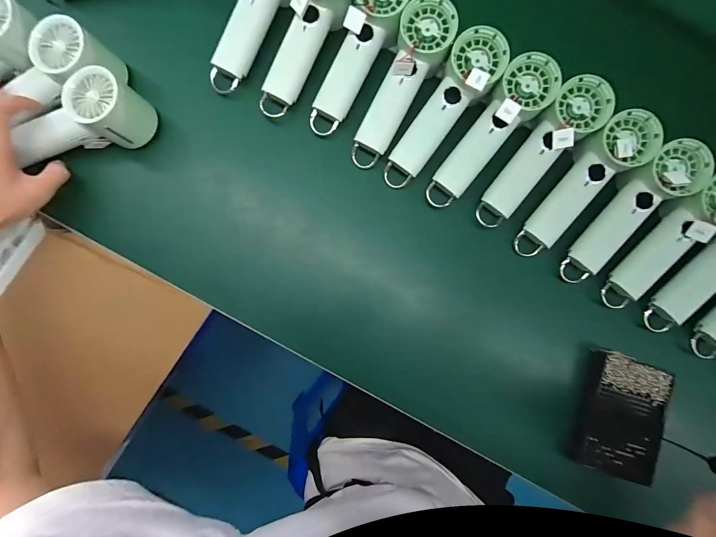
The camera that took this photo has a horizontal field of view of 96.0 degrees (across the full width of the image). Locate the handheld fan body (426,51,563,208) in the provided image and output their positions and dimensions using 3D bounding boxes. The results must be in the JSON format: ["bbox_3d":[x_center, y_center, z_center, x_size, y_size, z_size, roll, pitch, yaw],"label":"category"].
[{"bbox_3d":[0.158,-0.161,0.394,0.065,0.045,0.202,40,102,0],"label":"handheld fan body"}]

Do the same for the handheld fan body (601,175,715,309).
[{"bbox_3d":[0.380,-0.029,0.390,0.058,0.051,0.197,39,106,0],"label":"handheld fan body"}]

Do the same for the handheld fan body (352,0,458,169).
[{"bbox_3d":[0.052,-0.220,0.399,0.062,0.058,0.197,29,101,-1],"label":"handheld fan body"}]

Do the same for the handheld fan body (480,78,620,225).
[{"bbox_3d":[0.221,-0.136,0.397,0.064,0.045,0.202,38,103,0],"label":"handheld fan body"}]

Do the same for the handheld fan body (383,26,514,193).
[{"bbox_3d":[0.101,-0.188,0.393,0.065,0.042,0.204,37,103,0],"label":"handheld fan body"}]

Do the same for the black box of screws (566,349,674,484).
[{"bbox_3d":[0.320,0.176,0.389,0.091,0.033,0.138,13,87,-2],"label":"black box of screws"}]

